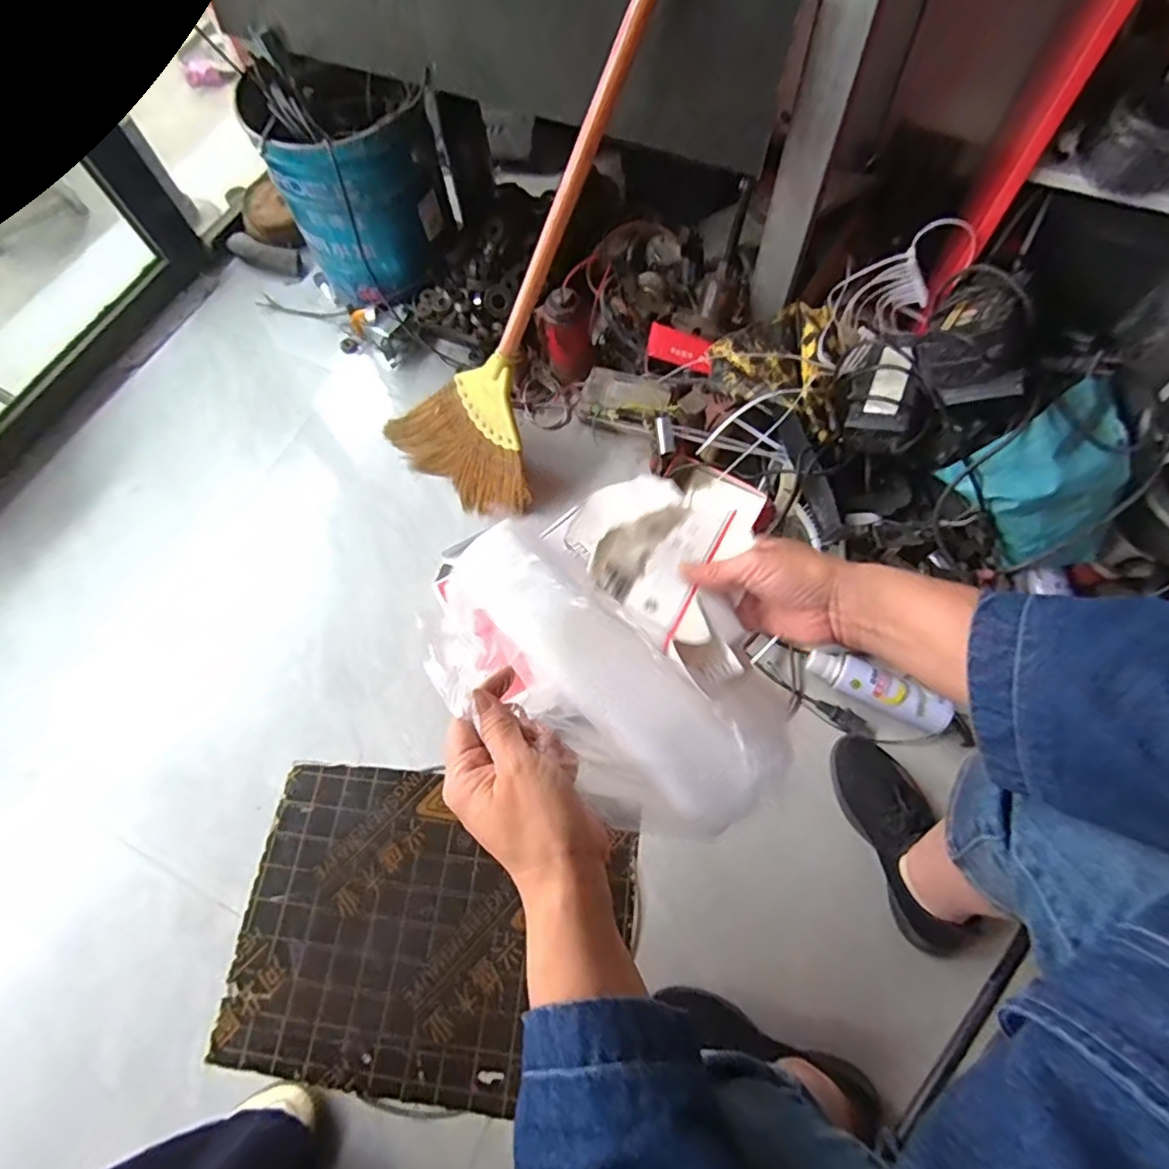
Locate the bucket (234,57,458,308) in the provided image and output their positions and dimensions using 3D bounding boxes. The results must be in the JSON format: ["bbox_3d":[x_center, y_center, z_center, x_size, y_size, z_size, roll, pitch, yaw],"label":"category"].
[{"bbox_3d":[-0.368,-0.676,1.007,0.252,0.287,0.252,-1,67,3],"label":"bucket"}]

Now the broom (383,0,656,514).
[{"bbox_3d":[-0.054,-0.438,0.762,0.071,0.855,0.280,-17,61,-44],"label":"broom"}]

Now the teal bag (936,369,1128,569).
[{"bbox_3d":[0.604,-0.121,0.777,0.223,0.160,0.176,-27,68,-8],"label":"teal bag"}]

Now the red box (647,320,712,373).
[{"bbox_3d":[0.155,-0.375,0.955,0.108,0.052,0.020,21,42,4],"label":"red box"}]

